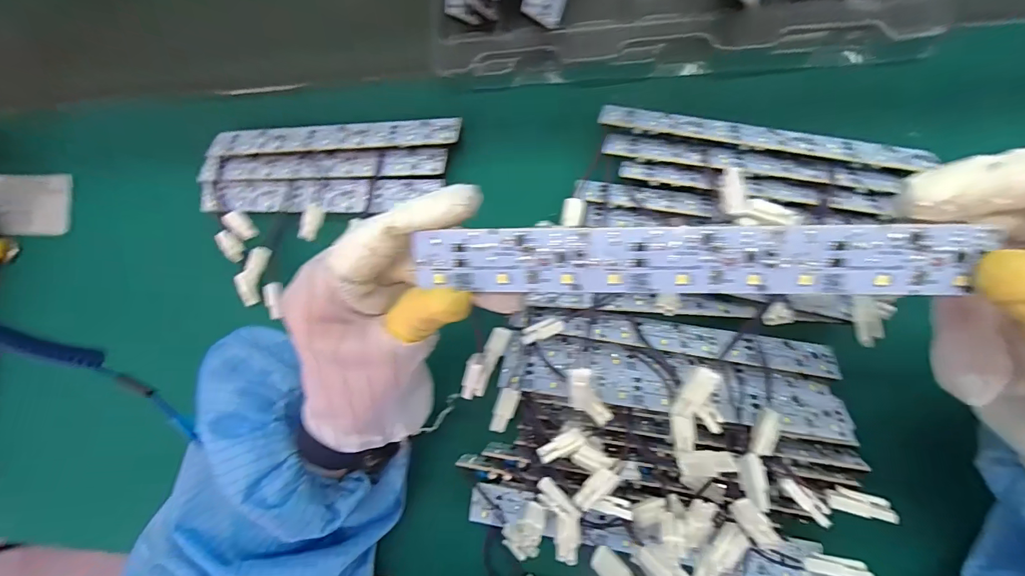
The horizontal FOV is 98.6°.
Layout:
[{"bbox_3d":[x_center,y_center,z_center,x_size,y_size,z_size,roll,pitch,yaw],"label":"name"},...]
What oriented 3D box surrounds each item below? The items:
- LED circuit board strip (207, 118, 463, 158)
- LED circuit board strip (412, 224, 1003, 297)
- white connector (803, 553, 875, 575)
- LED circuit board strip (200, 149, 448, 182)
[{"bbox_3d":[-0.131,-0.111,0.317,0.192,0.008,0.025,0,86,10],"label":"LED circuit board strip"},{"bbox_3d":[0.057,-0.009,0.154,0.182,0.004,0.024,0,108,6],"label":"LED circuit board strip"},{"bbox_3d":[0.149,0.128,0.201,0.026,0.006,0.010,-7,85,34],"label":"white connector"},{"bbox_3d":[-0.140,-0.090,0.323,0.190,0.010,0.022,0,86,10],"label":"LED circuit board strip"}]

